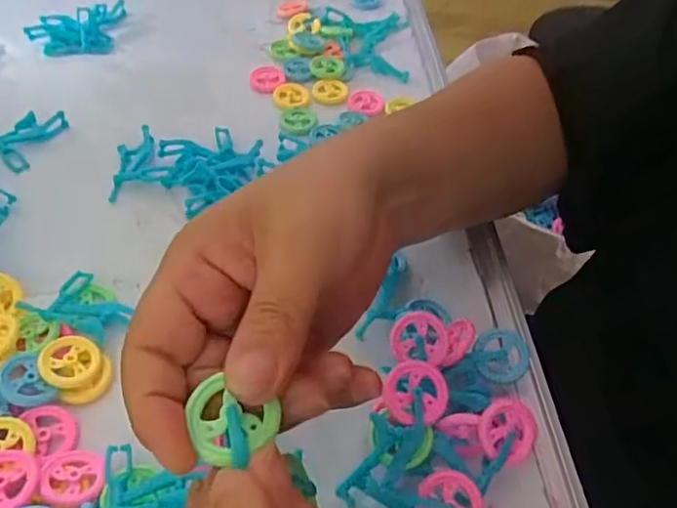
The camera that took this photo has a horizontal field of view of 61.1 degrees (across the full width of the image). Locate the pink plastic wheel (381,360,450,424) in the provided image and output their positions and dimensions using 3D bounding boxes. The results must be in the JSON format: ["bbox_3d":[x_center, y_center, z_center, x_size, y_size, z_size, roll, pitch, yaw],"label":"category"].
[{"bbox_3d":[0.036,0.064,0.267,0.030,0.005,0.028,0,69,-1],"label":"pink plastic wheel"}]

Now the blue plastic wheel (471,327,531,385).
[{"bbox_3d":[0.088,0.054,0.310,0.030,0.004,0.028,-1,70,1],"label":"blue plastic wheel"}]

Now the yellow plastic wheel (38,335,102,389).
[{"bbox_3d":[-0.139,0.055,0.297,0.029,0.004,0.029,13,50,-16],"label":"yellow plastic wheel"}]

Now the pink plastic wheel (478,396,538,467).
[{"bbox_3d":[0.082,0.085,0.275,0.031,0.007,0.029,6,72,-19],"label":"pink plastic wheel"}]

